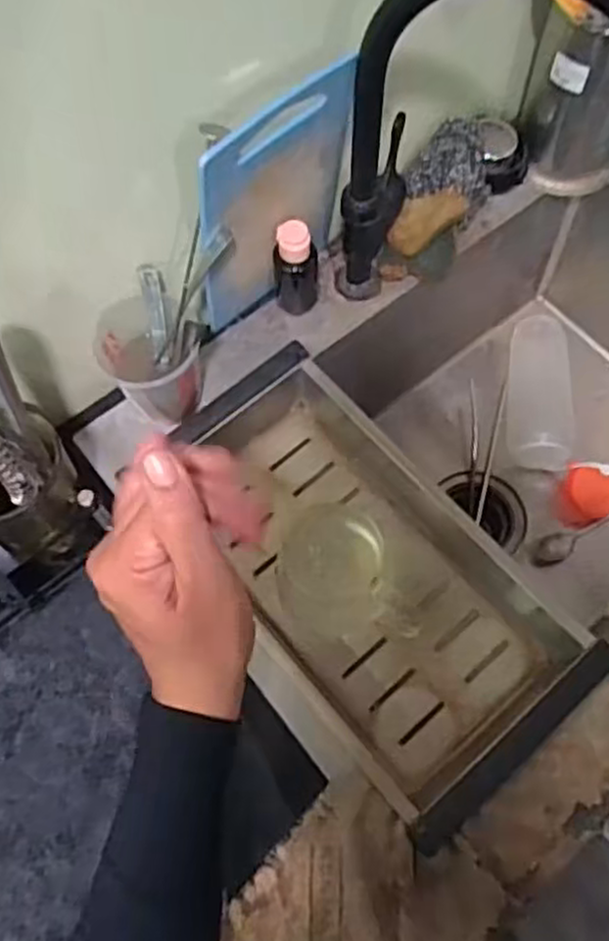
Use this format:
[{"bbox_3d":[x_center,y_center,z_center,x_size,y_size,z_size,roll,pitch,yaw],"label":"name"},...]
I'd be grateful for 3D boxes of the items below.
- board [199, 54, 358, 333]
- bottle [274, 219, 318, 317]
[{"bbox_3d":[-0.022,-0.210,0.598,0.150,0.236,0.009,-41,81,-14],"label":"board"},{"bbox_3d":[-0.007,-0.182,0.659,0.038,0.097,0.032,-2,65,2],"label":"bottle"}]

